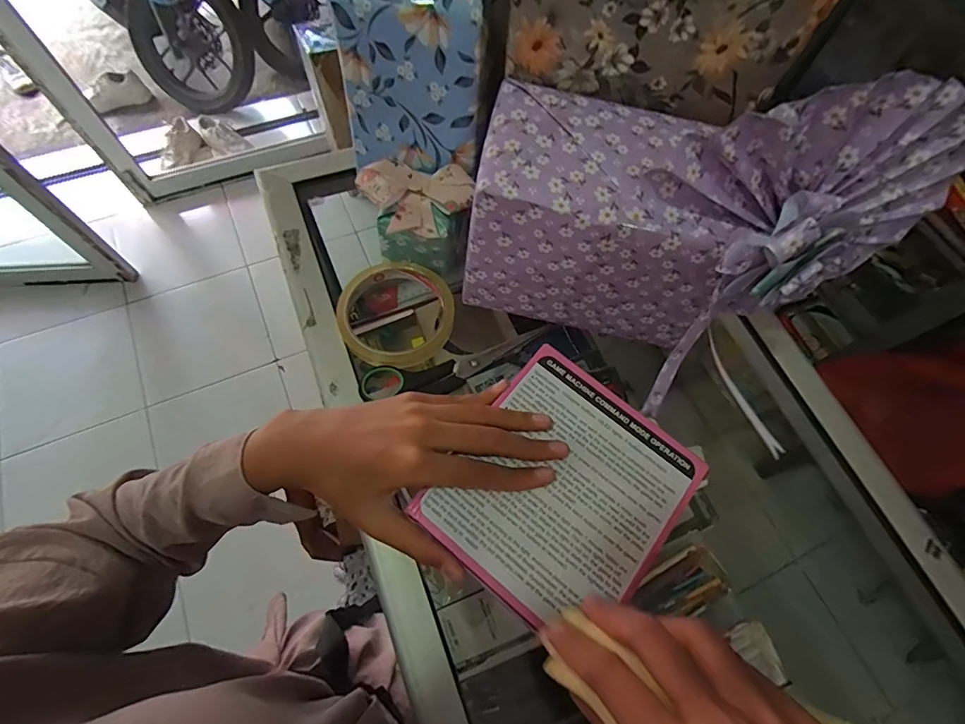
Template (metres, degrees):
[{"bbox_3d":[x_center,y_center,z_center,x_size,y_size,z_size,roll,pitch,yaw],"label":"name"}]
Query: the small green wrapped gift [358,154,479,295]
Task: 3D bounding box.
[{"bbox_3d":[-0.052,-0.113,0.364,0.077,0.071,0.069,-2,67,-4],"label":"small green wrapped gift"}]

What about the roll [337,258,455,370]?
[{"bbox_3d":[-0.068,-0.041,0.375,0.089,0.024,0.086,1,67,-3],"label":"roll"}]

